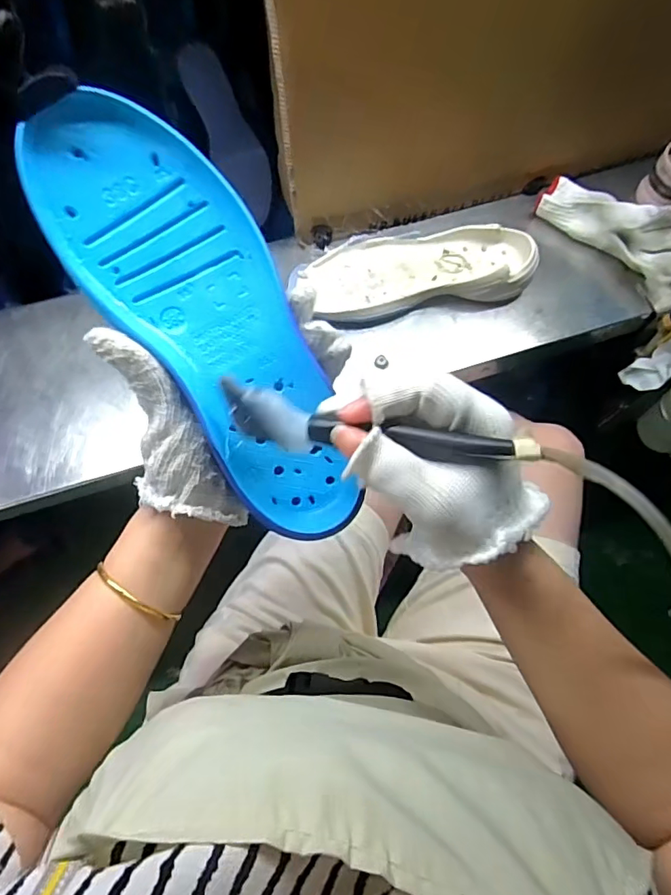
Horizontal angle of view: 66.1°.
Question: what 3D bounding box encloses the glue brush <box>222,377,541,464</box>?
[{"bbox_3d":[0.016,-0.010,0.258,0.159,0.023,0.025,7,63,16],"label":"glue brush"}]

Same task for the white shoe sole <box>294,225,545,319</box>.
[{"bbox_3d":[0.089,-0.205,0.607,0.271,0.053,0.101,-9,63,-4],"label":"white shoe sole"}]

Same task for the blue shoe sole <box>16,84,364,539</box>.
[{"bbox_3d":[-0.067,-0.064,0.289,0.089,0.025,0.253,-33,101,-15],"label":"blue shoe sole"}]

